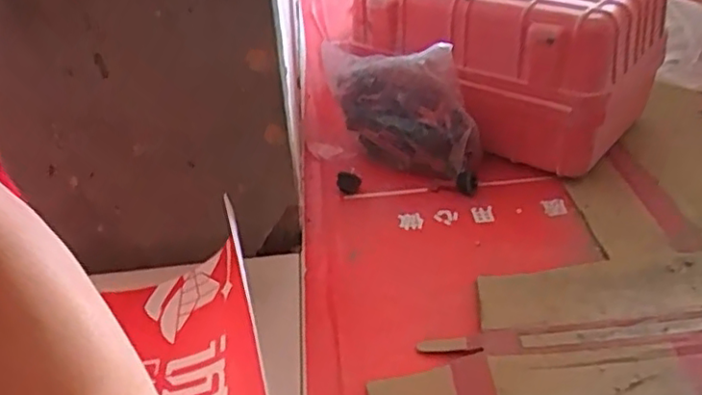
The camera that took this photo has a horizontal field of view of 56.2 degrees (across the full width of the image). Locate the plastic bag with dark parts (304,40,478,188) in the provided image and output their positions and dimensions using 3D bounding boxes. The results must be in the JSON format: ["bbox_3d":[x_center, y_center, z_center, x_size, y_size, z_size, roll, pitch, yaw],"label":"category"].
[{"bbox_3d":[0.047,-0.107,0.797,0.235,0.170,0.067,22,44,34],"label":"plastic bag with dark parts"}]

